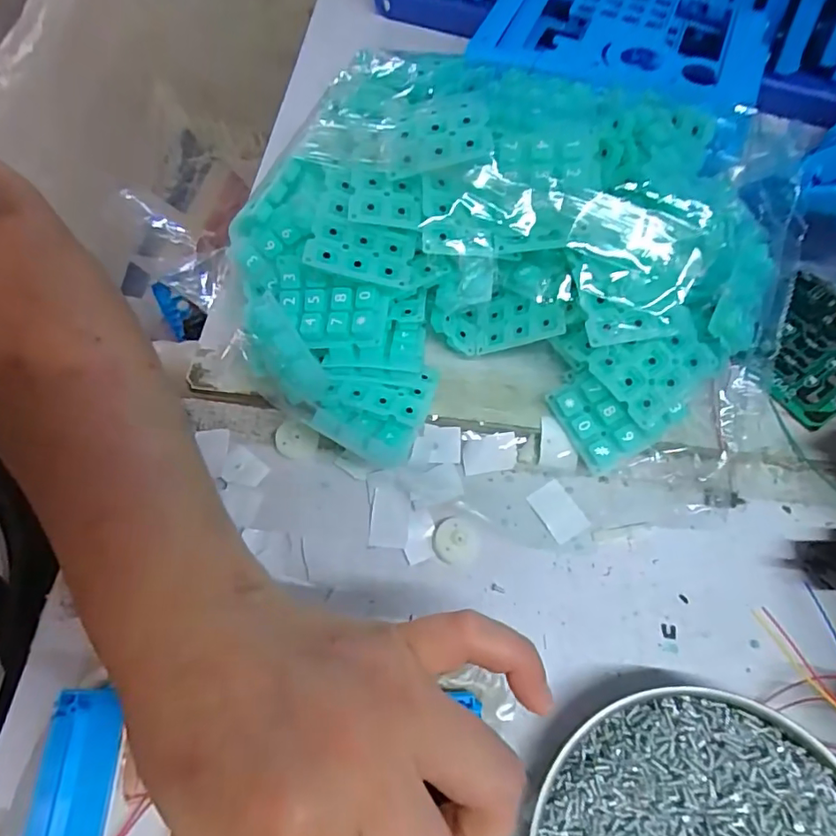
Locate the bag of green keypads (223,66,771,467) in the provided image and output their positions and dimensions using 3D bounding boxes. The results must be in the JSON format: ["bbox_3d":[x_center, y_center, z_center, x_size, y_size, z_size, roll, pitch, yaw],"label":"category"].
[{"bbox_3d":[0.039,-0.082,0.295,0.267,0.106,0.196,-1,66,2],"label":"bag of green keypads"}]

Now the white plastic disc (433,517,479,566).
[{"bbox_3d":[0.019,0.062,0.281,0.022,0.004,0.024,-1,66,2],"label":"white plastic disc"}]

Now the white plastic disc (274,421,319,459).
[{"bbox_3d":[-0.068,0.013,0.306,0.023,0.004,0.019,20,88,-4],"label":"white plastic disc"}]

